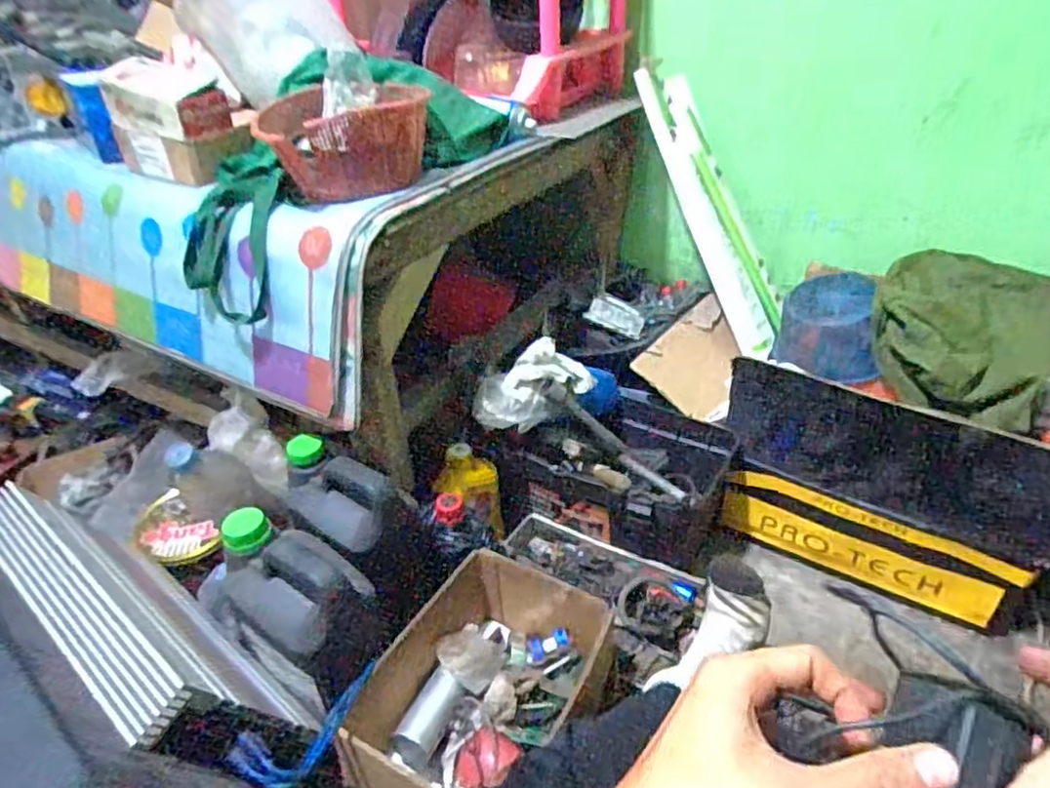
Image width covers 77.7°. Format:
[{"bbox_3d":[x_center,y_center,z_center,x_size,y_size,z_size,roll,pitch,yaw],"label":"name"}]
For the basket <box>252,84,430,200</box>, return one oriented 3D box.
[{"bbox_3d":[-0.213,-0.303,0.786,0.205,0.095,0.115,-21,38,-23],"label":"basket"}]

